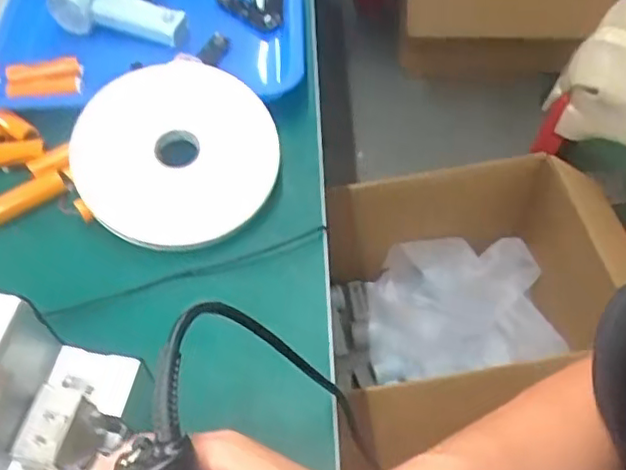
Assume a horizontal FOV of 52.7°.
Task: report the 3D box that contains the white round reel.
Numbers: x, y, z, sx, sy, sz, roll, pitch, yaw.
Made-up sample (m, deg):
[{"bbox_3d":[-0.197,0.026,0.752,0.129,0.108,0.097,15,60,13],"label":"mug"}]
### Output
[{"bbox_3d":[-0.124,-0.077,0.570,0.177,0.021,0.172,1,76,-5],"label":"white round reel"}]

